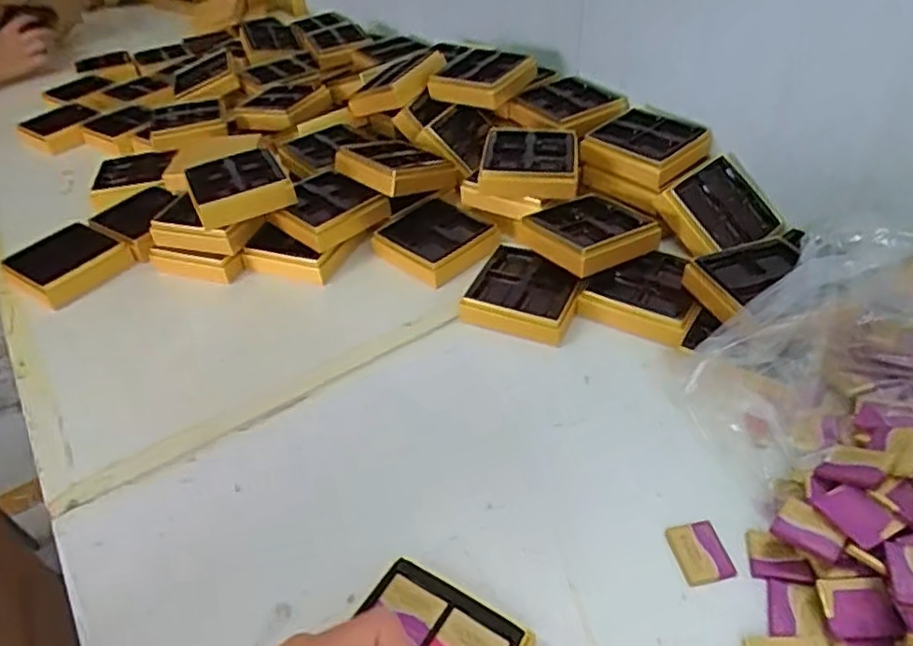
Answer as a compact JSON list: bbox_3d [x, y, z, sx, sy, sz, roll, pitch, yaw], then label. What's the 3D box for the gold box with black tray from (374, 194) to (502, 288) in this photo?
[{"bbox_3d":[-0.018,-0.093,0.697,0.113,0.020,0.104,30,53,35],"label":"gold box with black tray"}]

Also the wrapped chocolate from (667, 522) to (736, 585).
[{"bbox_3d":[0.159,0.150,0.431,0.033,0.005,0.041,-11,41,-5],"label":"wrapped chocolate"}]

